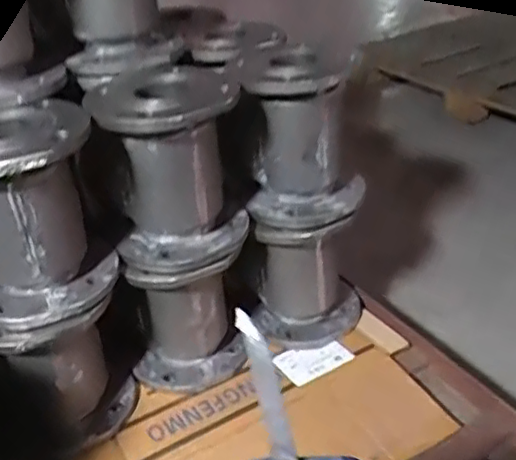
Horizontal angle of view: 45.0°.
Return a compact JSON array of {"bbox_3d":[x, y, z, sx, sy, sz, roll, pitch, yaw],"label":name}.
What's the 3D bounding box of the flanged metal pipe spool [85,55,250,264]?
[{"bbox_3d":[-0.109,-0.077,0.776,0.180,0.201,0.166,-2,32,1],"label":"flanged metal pipe spool"}]

